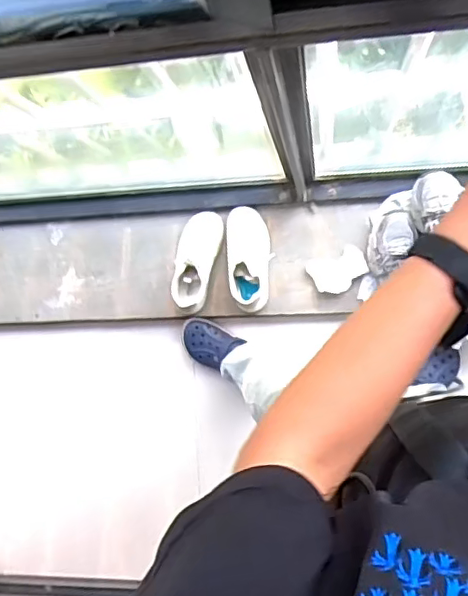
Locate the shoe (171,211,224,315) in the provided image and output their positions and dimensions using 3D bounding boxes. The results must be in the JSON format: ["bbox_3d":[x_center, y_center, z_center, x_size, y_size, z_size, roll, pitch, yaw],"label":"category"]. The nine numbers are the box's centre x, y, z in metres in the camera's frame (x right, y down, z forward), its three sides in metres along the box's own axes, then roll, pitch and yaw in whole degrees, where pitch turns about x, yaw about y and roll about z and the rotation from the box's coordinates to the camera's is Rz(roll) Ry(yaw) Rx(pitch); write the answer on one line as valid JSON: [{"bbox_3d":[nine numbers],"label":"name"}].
[{"bbox_3d":[-0.087,-0.096,1.408,0.111,0.091,0.231,7,86,8],"label":"shoe"}]

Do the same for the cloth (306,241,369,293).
[{"bbox_3d":[0.255,-0.067,1.383,0.135,0.018,0.099,-23,82,5],"label":"cloth"}]

